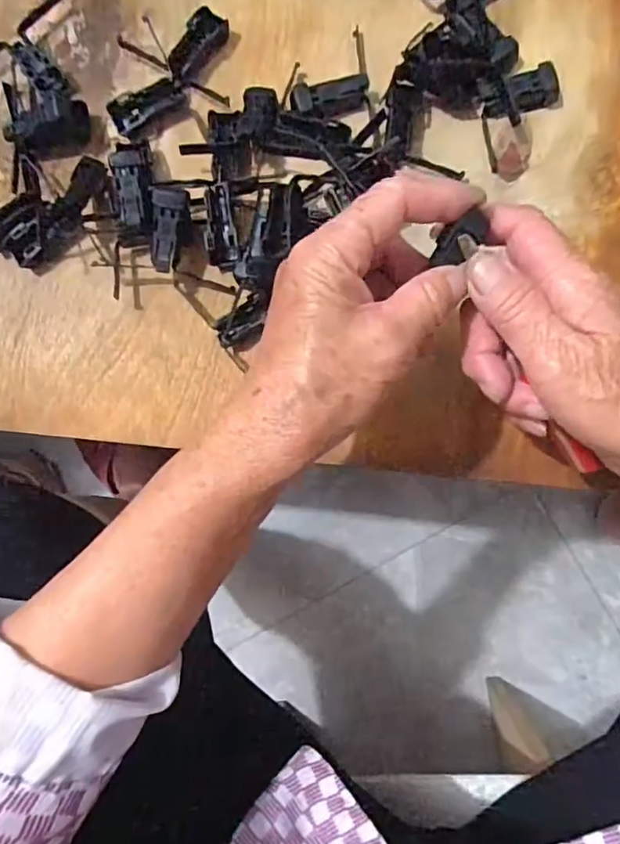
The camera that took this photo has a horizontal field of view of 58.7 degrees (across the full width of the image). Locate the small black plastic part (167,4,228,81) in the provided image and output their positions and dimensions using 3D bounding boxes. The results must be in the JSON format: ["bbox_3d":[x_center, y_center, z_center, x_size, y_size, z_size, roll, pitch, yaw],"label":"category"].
[{"bbox_3d":[-0.072,-0.239,0.351,0.018,0.014,0.047,40,90,5],"label":"small black plastic part"}]

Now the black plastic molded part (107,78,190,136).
[{"bbox_3d":[-0.104,-0.203,0.352,0.047,0.015,0.017,-32,85,2],"label":"black plastic molded part"}]

